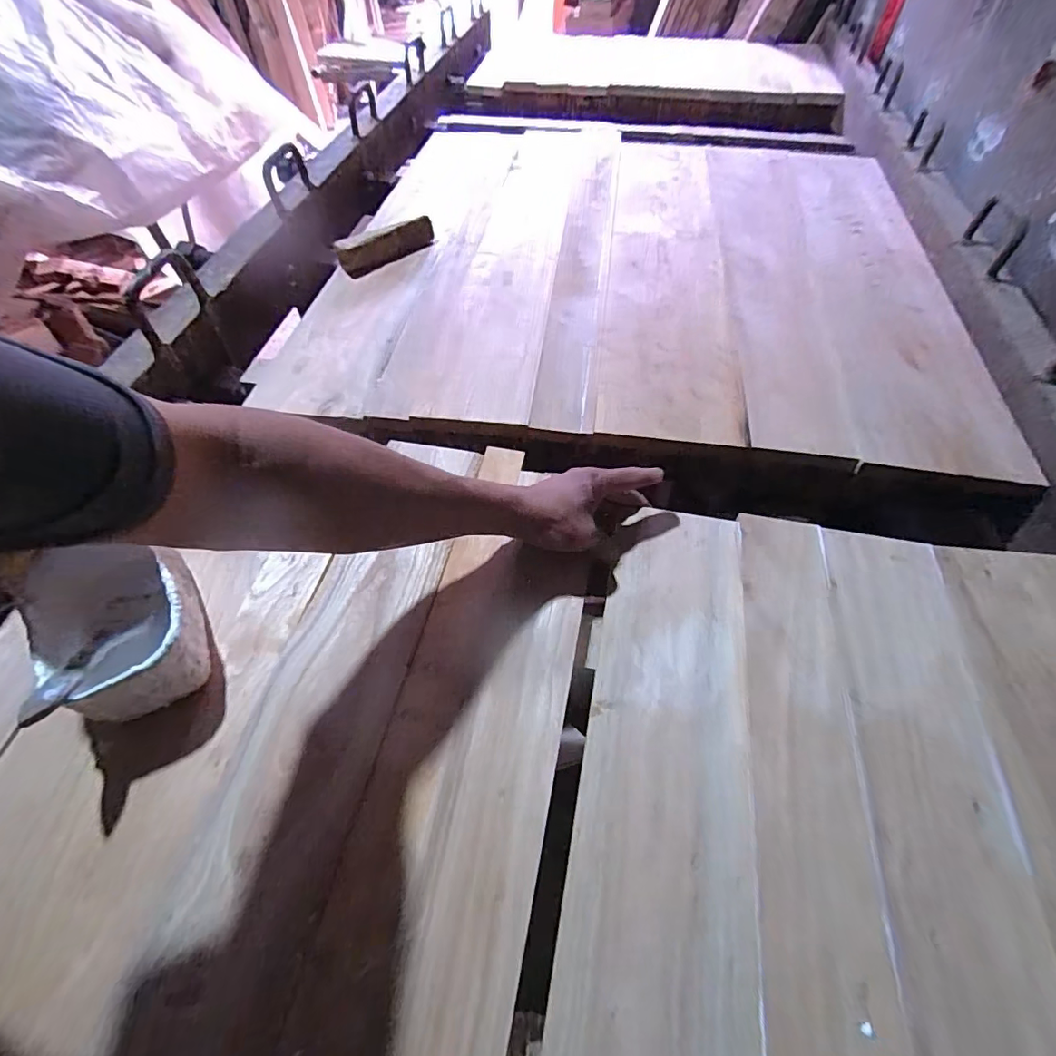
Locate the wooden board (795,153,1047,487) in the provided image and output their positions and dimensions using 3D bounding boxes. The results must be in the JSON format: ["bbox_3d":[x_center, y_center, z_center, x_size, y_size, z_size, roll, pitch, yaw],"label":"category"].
[{"bbox_3d":[0.548,-0.417,0.803,0.176,0.019,0.898,10,55,8],"label":"wooden board"}]

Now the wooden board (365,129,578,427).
[{"bbox_3d":[-0.041,-0.521,0.878,0.199,0.020,0.964,5,55,5],"label":"wooden board"}]

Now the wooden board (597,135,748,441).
[{"bbox_3d":[0.227,-0.468,0.836,0.176,0.014,0.897,6,55,6],"label":"wooden board"}]

